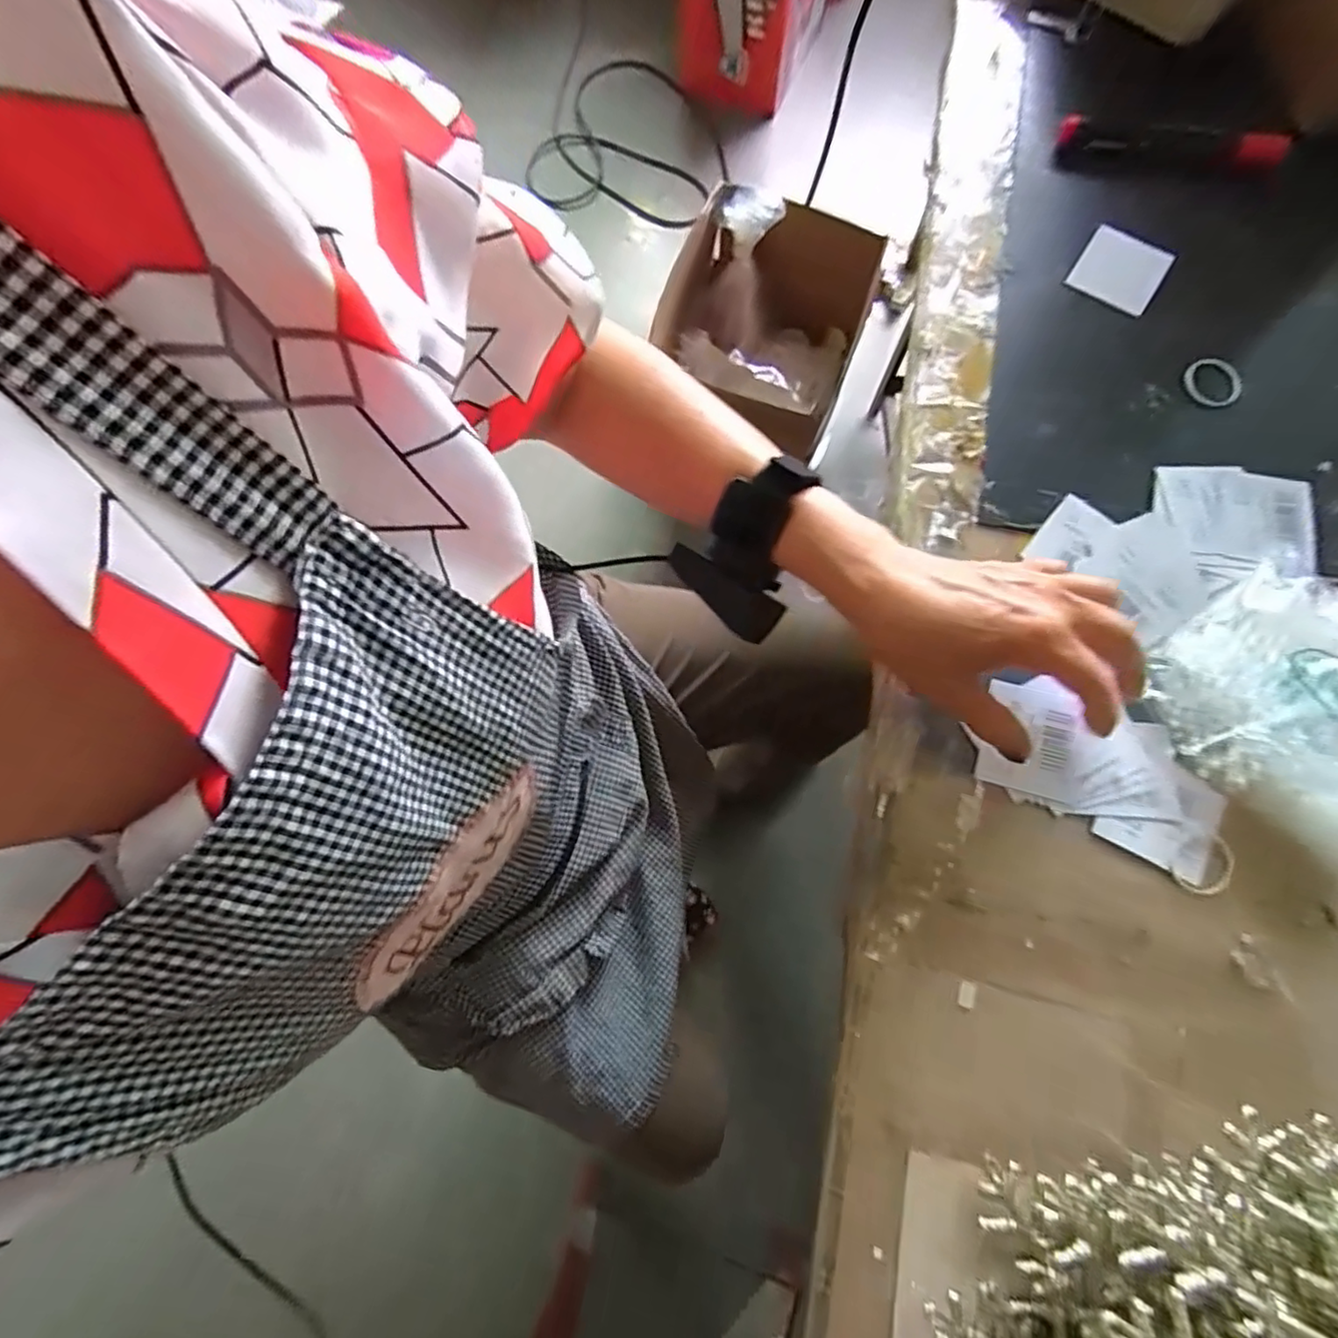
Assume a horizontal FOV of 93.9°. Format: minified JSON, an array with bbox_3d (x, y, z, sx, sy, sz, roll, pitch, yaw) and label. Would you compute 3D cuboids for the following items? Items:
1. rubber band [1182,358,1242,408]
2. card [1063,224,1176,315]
[{"bbox_3d":[0.336,-0.177,0.387,0.029,0.004,0.033,-43,76,4],"label":"rubber band"},{"bbox_3d":[0.295,-0.262,0.407,0.052,0.007,0.054,33,78,9],"label":"card"}]

